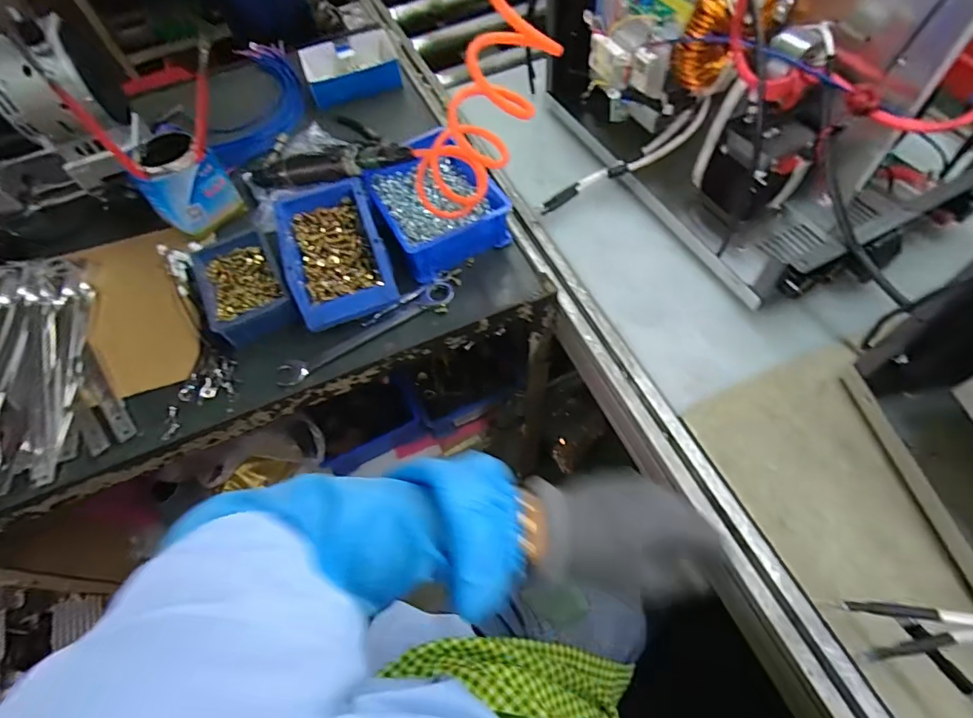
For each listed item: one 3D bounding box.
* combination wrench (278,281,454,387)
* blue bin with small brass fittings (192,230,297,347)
[{"bbox_3d":[-0.145,-0.036,0.580,0.229,0.013,0.041,-28,62,-12],"label":"combination wrench"},{"bbox_3d":[-0.303,-0.088,0.600,0.094,0.053,0.147,-28,62,-12],"label":"blue bin with small brass fittings"}]

